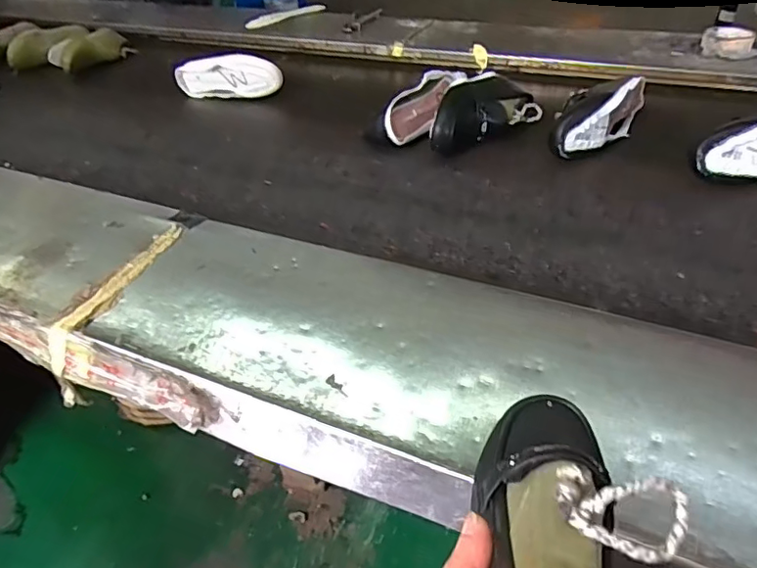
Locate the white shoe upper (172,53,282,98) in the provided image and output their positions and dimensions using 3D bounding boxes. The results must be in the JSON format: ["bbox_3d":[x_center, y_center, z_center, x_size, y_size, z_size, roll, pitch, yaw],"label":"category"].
[{"bbox_3d":[-0.315,-0.420,1.111,0.245,0.068,0.047,6,43,13],"label":"white shoe upper"}]

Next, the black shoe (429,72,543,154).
[{"bbox_3d":[0.166,-0.283,0.888,0.216,0.074,0.080,-26,45,-22],"label":"black shoe"}]

